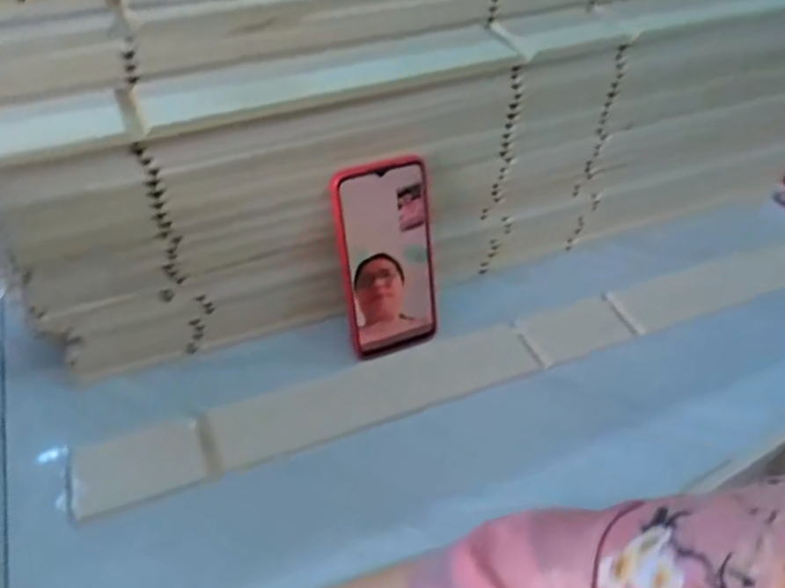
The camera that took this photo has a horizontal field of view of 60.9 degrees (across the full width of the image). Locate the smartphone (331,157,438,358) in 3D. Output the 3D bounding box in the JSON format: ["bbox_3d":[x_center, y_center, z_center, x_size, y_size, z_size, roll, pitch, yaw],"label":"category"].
[{"bbox_3d":[-0.001,-0.026,0.537,0.080,0.163,0.014,-17,31,-18],"label":"smartphone"}]

